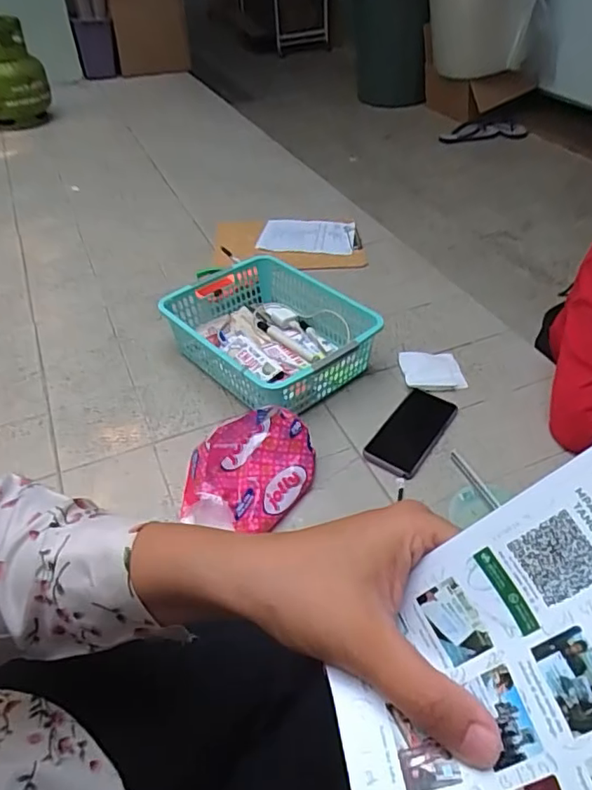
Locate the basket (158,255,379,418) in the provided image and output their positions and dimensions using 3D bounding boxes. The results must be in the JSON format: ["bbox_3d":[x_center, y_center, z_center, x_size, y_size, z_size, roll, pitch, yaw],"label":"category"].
[{"bbox_3d":[-0.038,-0.099,0.887,0.295,0.107,0.229,34,56,29],"label":"basket"}]

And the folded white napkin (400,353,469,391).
[{"bbox_3d":[0.222,-0.041,0.897,0.095,0.015,0.088,-7,46,-5],"label":"folded white napkin"}]

